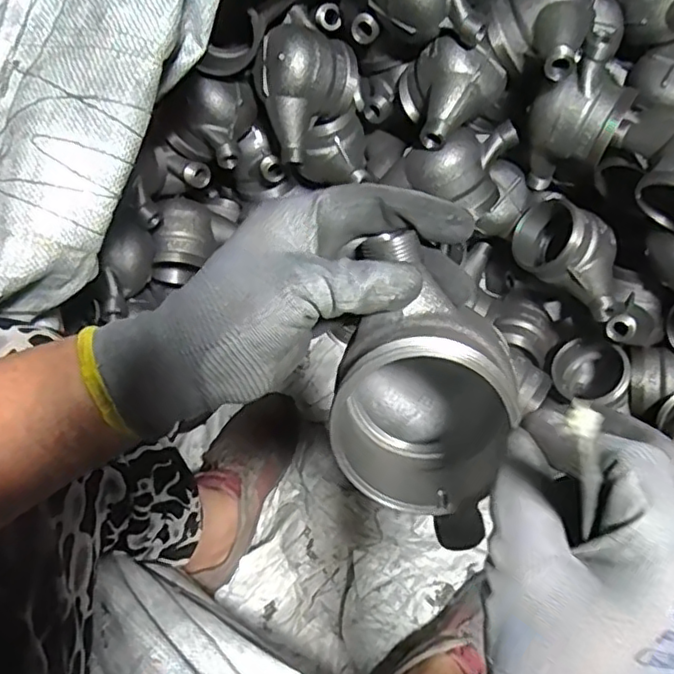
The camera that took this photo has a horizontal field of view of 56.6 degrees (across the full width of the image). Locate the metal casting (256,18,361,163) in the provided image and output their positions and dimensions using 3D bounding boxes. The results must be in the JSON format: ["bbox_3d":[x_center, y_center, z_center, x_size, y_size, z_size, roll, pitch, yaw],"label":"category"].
[{"bbox_3d":[-0.039,-0.249,0.636,0.088,0.120,0.088,-16,35,-38],"label":"metal casting"}]

